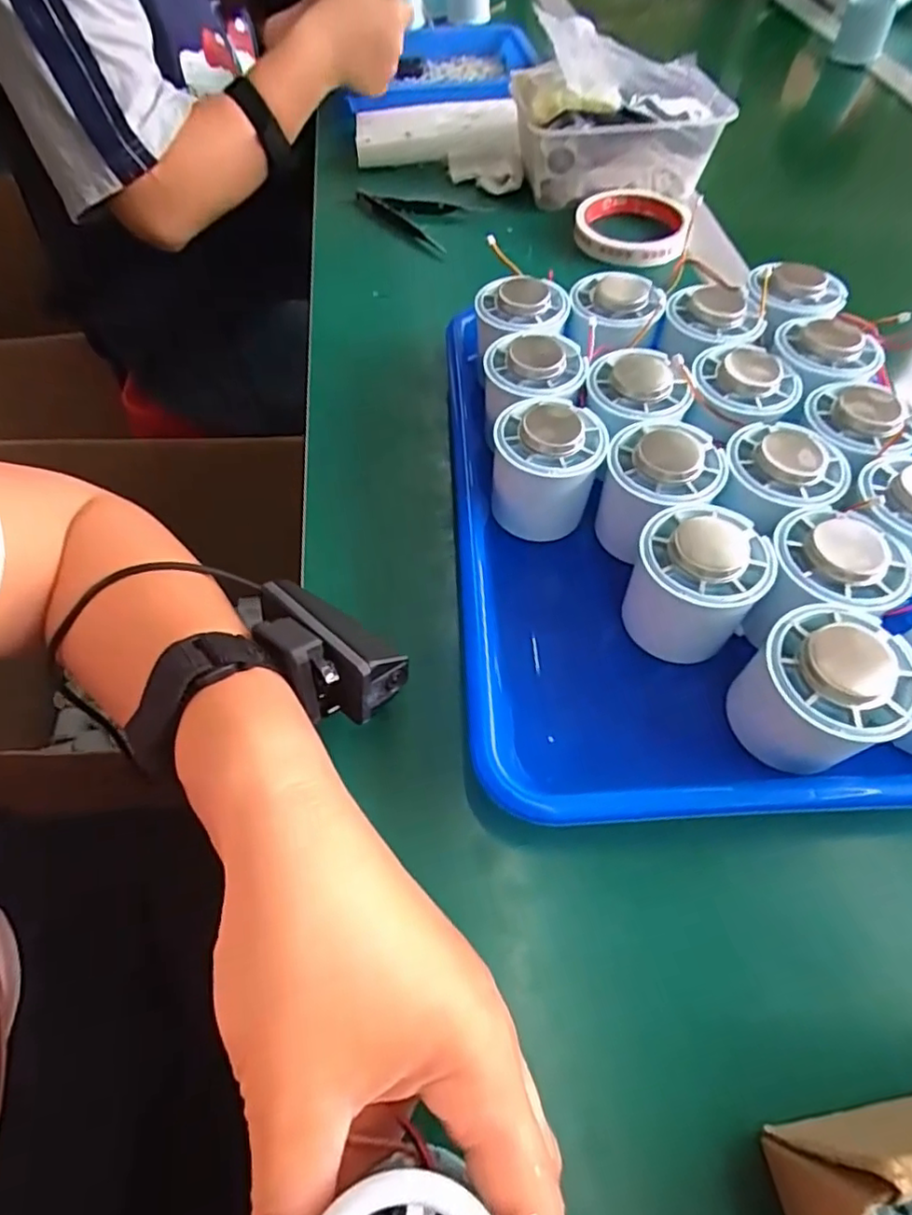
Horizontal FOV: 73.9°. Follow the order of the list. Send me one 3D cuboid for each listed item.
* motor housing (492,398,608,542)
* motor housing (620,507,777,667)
[{"bbox_3d":[0.045,-0.070,0.312,0.054,0.058,0.057,9,56,4],"label":"motor housing"},{"bbox_3d":[0.106,-0.009,0.277,0.052,0.060,0.050,1,56,-2],"label":"motor housing"}]

